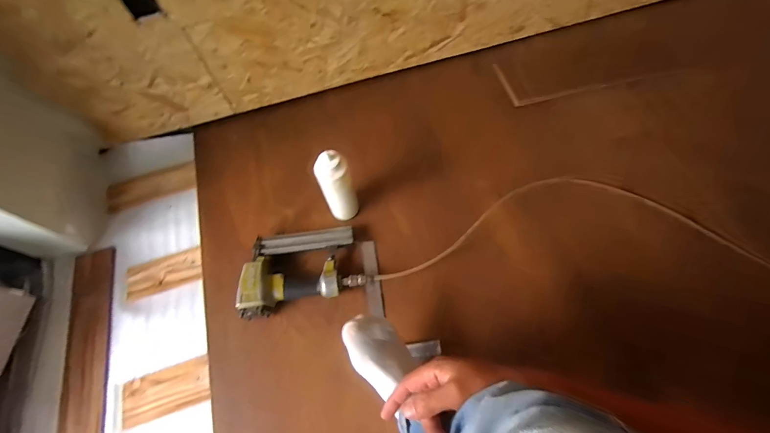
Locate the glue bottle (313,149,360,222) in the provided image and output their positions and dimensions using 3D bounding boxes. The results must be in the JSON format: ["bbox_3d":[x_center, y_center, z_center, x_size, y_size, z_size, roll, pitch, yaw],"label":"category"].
[{"bbox_3d":[-0.097,-0.048,0.697,0.065,0.215,0.059,-25,67,-10],"label":"glue bottle"}]

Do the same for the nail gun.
[{"bbox_3d":[-0.175,0.102,0.696,0.236,0.050,0.157,-11,65,-4],"label":"nail gun"}]

